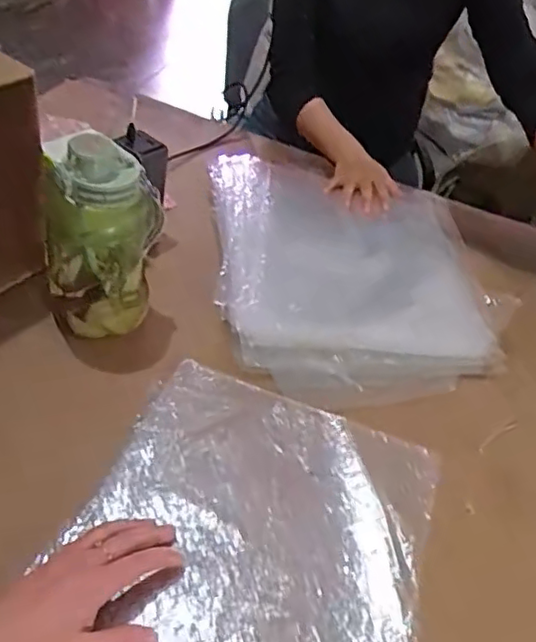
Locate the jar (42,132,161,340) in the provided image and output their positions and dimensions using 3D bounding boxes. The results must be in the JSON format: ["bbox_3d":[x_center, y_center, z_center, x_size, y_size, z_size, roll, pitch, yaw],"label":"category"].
[{"bbox_3d":[-0.171,-0.085,0.679,0.109,0.211,0.087,1,44,-10],"label":"jar"}]

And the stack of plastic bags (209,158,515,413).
[{"bbox_3d":[0.107,-0.092,0.873,0.360,0.067,0.470,0,44,-12],"label":"stack of plastic bags"}]

